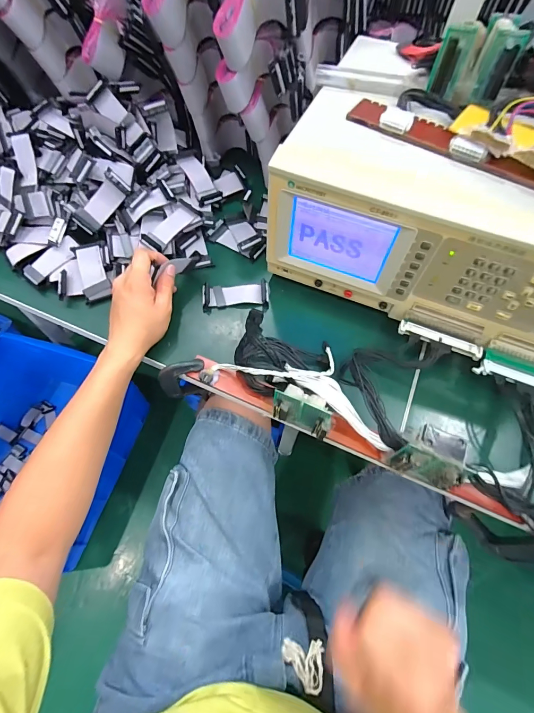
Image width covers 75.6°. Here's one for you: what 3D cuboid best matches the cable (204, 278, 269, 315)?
[{"bbox_3d":[-0.044,-0.087,0.495,0.093,0.016,0.043,-4,63,-3],"label":"cable"}]

